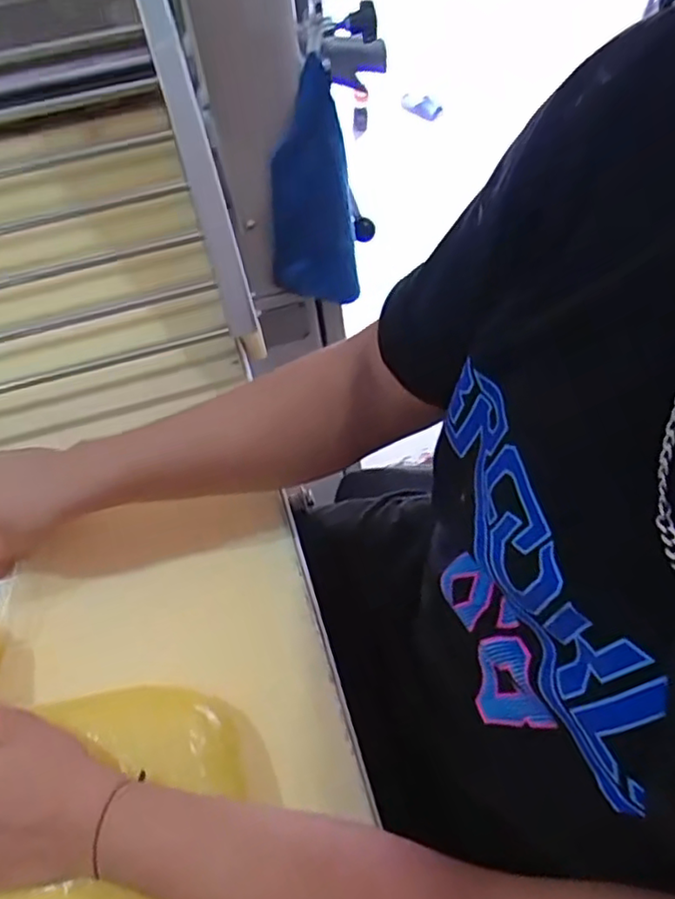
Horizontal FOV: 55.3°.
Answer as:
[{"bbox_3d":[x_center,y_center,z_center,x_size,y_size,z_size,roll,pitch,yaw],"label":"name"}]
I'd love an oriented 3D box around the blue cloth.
[{"bbox_3d":[-0.034,-0.291,0.740,0.097,0.269,0.033,-11,47,-4],"label":"blue cloth"}]

